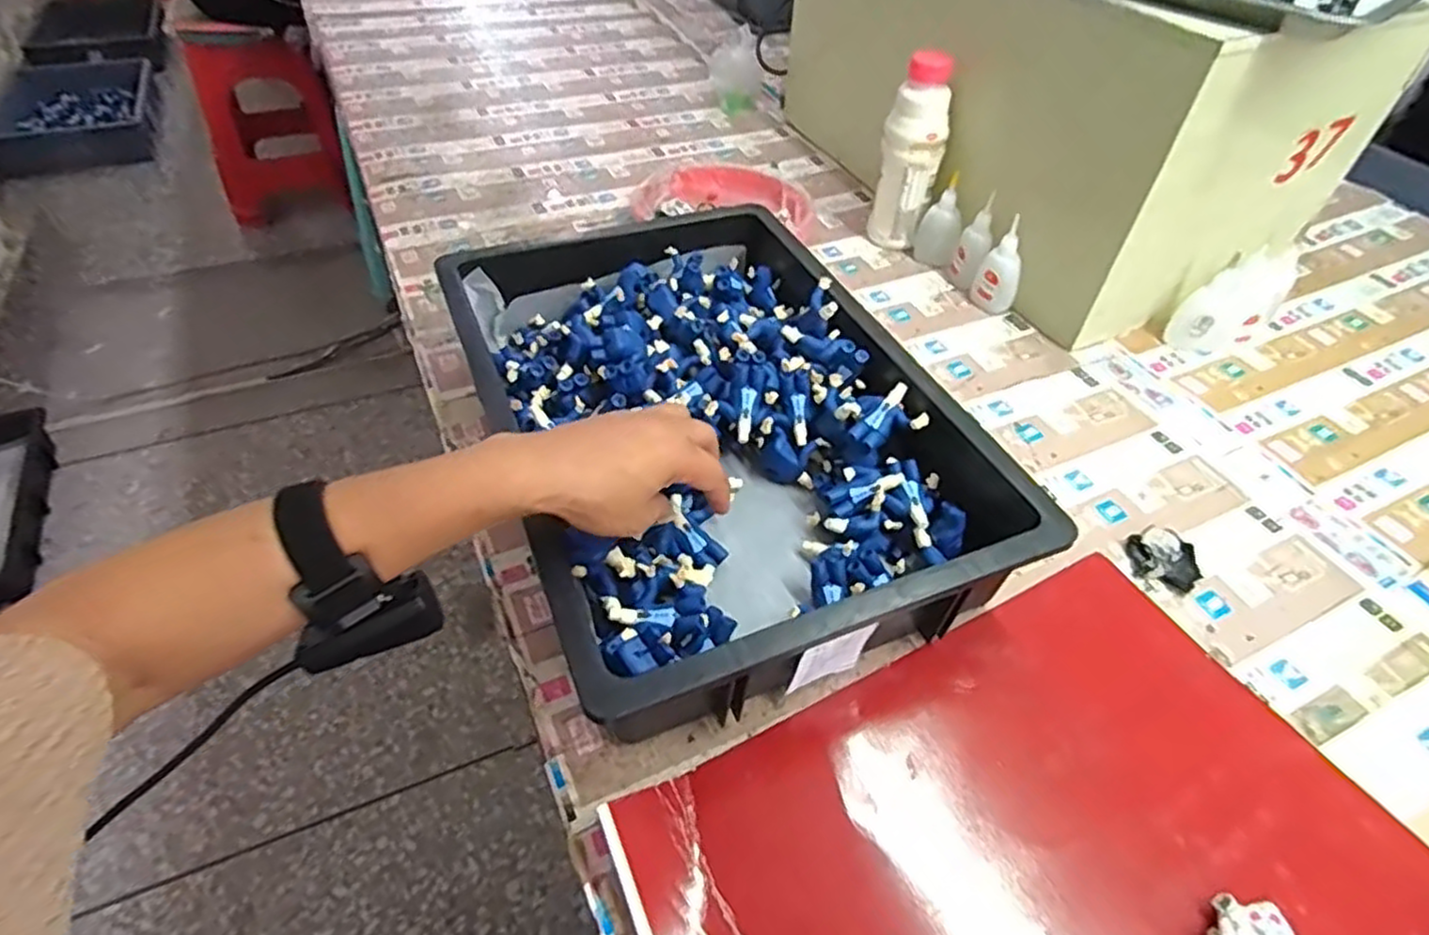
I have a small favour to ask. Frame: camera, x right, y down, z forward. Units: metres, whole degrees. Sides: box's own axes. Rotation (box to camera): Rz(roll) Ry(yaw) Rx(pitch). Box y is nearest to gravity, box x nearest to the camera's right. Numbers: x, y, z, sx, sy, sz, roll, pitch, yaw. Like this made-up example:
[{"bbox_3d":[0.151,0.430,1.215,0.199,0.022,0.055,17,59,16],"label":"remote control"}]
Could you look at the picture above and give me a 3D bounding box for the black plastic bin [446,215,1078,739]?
[{"bbox_3d":[-0.001,-0.042,0.573,0.318,0.102,0.447,-18,51,-16],"label":"black plastic bin"}]

